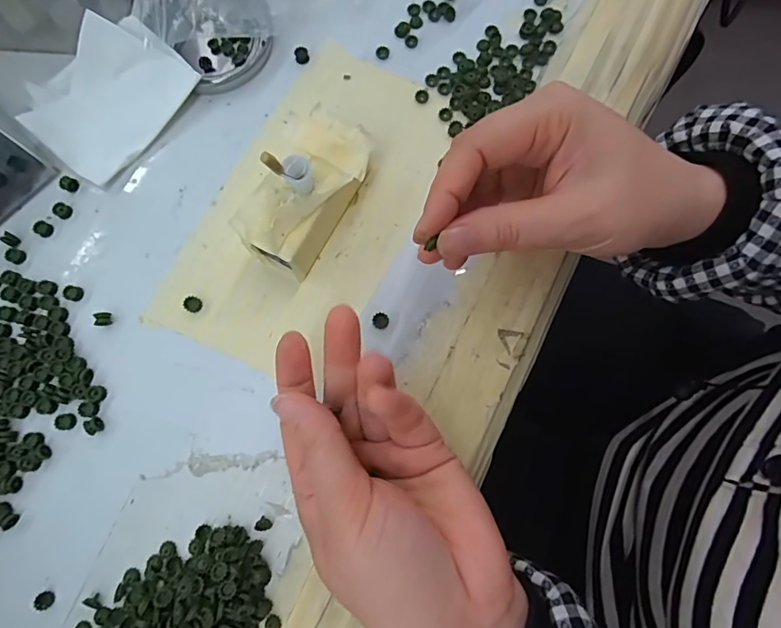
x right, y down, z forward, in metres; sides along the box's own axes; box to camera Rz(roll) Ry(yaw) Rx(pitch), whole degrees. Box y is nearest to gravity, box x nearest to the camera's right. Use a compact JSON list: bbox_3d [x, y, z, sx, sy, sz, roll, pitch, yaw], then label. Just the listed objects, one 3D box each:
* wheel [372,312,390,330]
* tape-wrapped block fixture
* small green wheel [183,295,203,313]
[{"bbox_3d":[-0.005,0.004,0.253,0.009,0.004,0.009,0,78,1],"label":"wheel"},{"bbox_3d":[-0.045,-0.063,0.245,0.049,0.049,0.083,31,80,7],"label":"tape-wrapped block fixture"},{"bbox_3d":[-0.108,-0.005,0.257,0.008,0.006,0.009,23,80,6],"label":"small green wheel"}]

